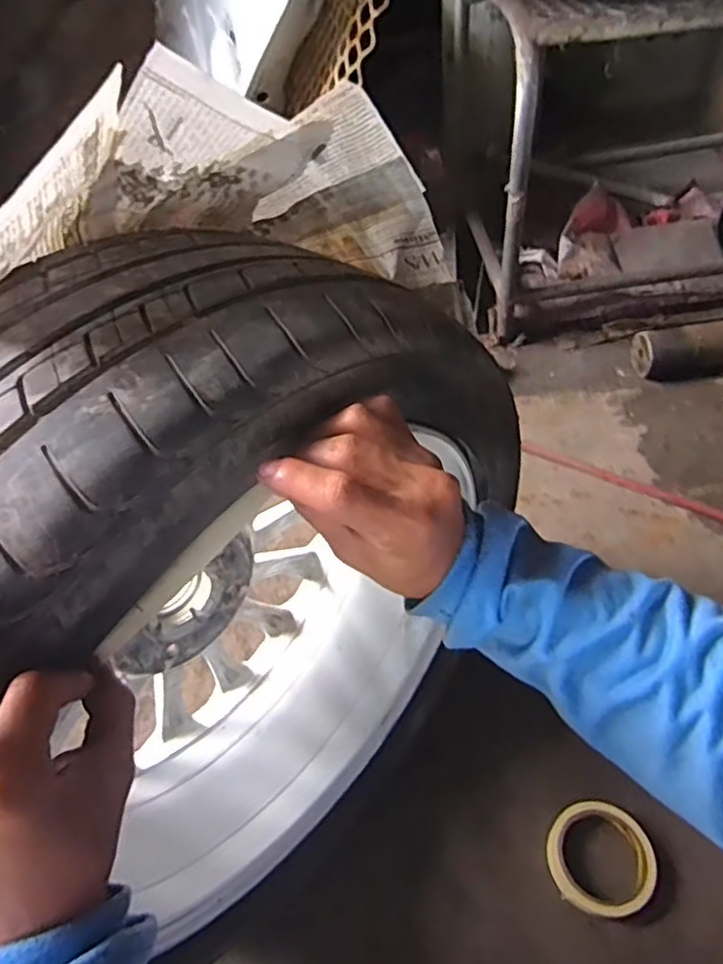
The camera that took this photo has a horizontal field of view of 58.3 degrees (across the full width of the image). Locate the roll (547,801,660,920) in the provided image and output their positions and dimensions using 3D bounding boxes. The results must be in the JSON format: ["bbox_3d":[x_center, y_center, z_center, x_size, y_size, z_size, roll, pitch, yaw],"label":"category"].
[{"bbox_3d":[0.239,0.376,0.649,0.100,0.019,0.096,-2,53,2],"label":"roll"}]

